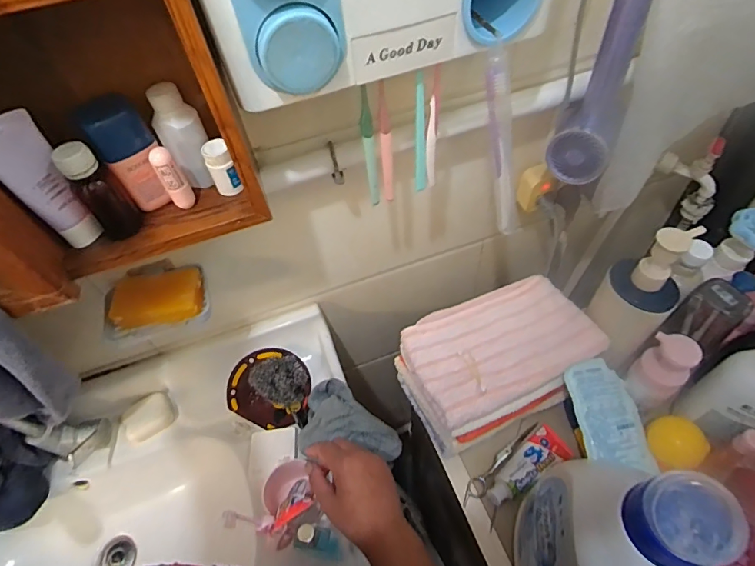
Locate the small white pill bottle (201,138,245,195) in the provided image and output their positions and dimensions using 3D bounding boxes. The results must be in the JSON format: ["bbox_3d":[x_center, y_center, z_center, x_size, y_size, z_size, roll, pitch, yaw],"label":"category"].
[{"bbox_3d":[-0.159,-0.117,0.452,0.025,0.051,0.027,-25,55,-13],"label":"small white pill bottle"}]

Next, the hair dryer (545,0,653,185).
[{"bbox_3d":[0.264,-0.229,0.521,0.074,0.204,0.113,21,58,19],"label":"hair dryer"}]

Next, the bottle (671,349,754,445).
[{"bbox_3d":[0.441,0.129,0.523,0.060,0.189,0.080,-25,55,-13],"label":"bottle"}]

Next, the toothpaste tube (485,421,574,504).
[{"bbox_3d":[0.207,0.249,0.599,0.137,0.026,0.052,-25,54,-30],"label":"toothpaste tube"}]

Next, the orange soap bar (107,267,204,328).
[{"bbox_3d":[-0.286,0.017,0.578,0.106,0.023,0.074,-8,53,-1],"label":"orange soap bar"}]

